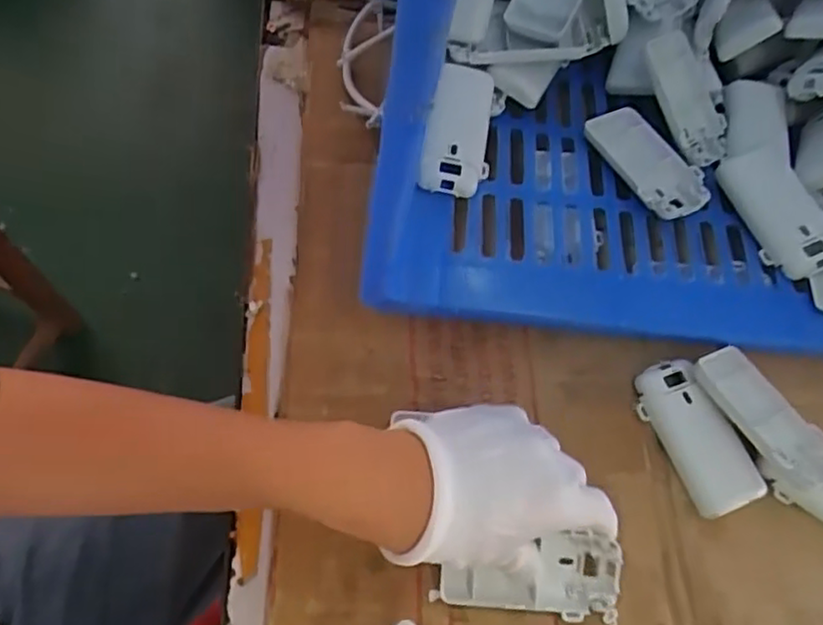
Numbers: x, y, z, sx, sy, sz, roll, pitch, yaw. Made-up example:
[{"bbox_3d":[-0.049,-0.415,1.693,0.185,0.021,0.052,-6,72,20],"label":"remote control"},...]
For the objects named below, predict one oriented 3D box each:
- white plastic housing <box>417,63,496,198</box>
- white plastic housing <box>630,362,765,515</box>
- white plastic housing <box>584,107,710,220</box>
[{"bbox_3d":[0.032,-0.126,0.455,0.042,0.034,0.094,10,63,-1],"label":"white plastic housing"},{"bbox_3d":[0.176,0.077,0.417,0.043,0.010,0.094,-34,72,9],"label":"white plastic housing"},{"bbox_3d":[0.167,-0.105,0.475,0.050,0.016,0.094,-22,68,-16],"label":"white plastic housing"}]

